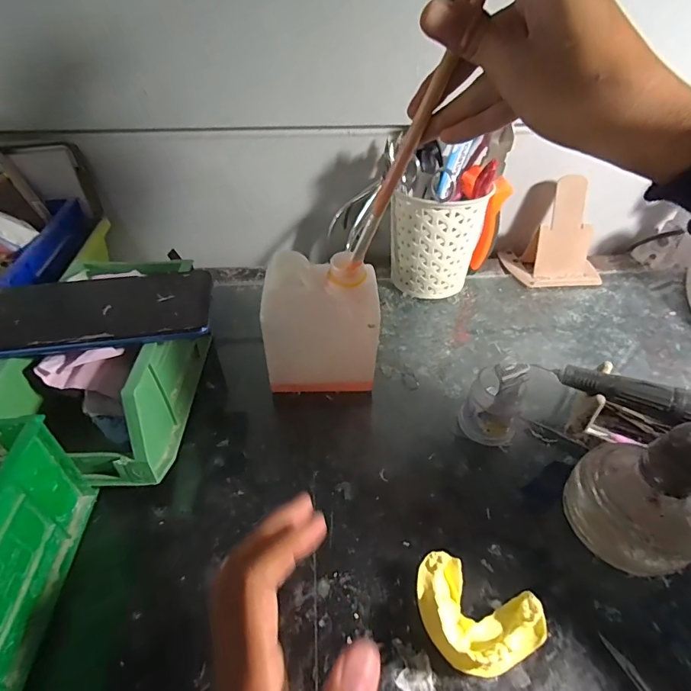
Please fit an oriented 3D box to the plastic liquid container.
[{"bbox_3d":[-0.017,-0.008,0.342,0.085,0.121,0.050,2,44,2],"label":"plastic liquid container"}]

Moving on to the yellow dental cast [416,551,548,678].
[{"bbox_3d":[0.071,0.154,0.240,0.069,0.027,0.051,19,47,19],"label":"yellow dental cast"}]

